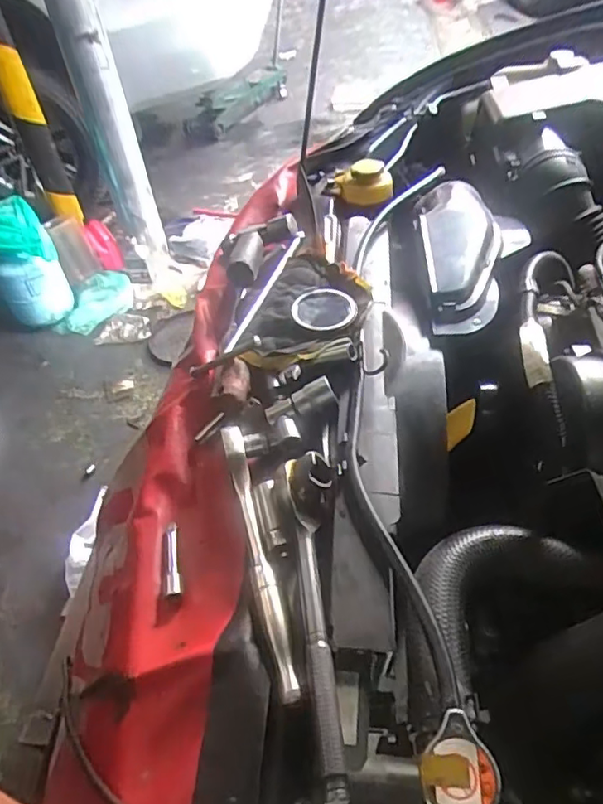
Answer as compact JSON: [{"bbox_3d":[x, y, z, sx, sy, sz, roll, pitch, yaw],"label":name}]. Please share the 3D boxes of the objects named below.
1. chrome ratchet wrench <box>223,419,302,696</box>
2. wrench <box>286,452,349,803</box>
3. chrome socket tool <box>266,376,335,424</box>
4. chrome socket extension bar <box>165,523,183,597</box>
[{"bbox_3d":[-0.036,0.113,0.457,0.016,0.031,0.228,-14,47,-6],"label":"chrome ratchet wrench"},{"bbox_3d":[0.019,0.137,0.414,0.038,0.032,0.242,-8,46,0],"label":"wrench"},{"bbox_3d":[-0.002,0.001,0.544,0.067,0.019,0.019,-23,47,5],"label":"chrome socket tool"},{"bbox_3d":[-0.117,0.137,0.513,0.016,0.014,0.075,-15,47,-7],"label":"chrome socket extension bar"}]

